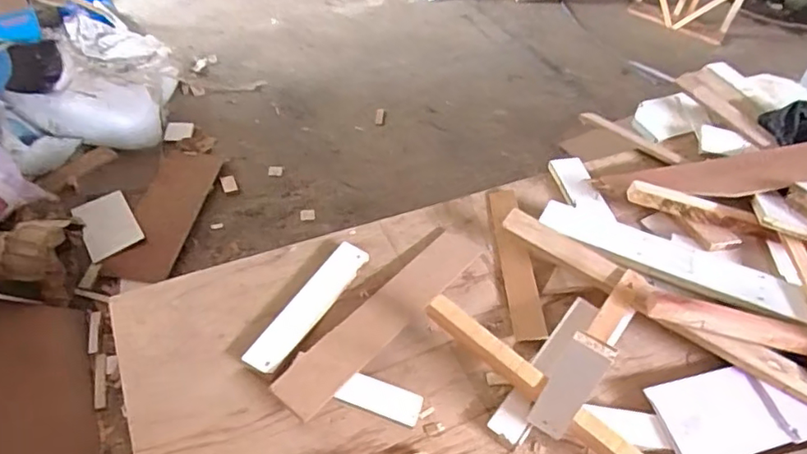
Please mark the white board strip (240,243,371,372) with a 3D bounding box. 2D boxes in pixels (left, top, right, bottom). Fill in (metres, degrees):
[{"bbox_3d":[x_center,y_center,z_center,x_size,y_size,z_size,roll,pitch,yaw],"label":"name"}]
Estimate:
[{"bbox_3d":[-0.135,0.114,0.853,0.052,0.022,0.243,24,50,17],"label":"white board strip"}]

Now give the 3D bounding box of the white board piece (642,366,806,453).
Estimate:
[{"bbox_3d":[0.451,0.246,0.788,0.231,0.018,0.114,-9,53,-13],"label":"white board piece"}]

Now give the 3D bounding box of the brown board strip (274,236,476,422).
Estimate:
[{"bbox_3d":[-0.023,0.124,0.849,0.072,0.013,0.390,35,49,22],"label":"brown board strip"}]

